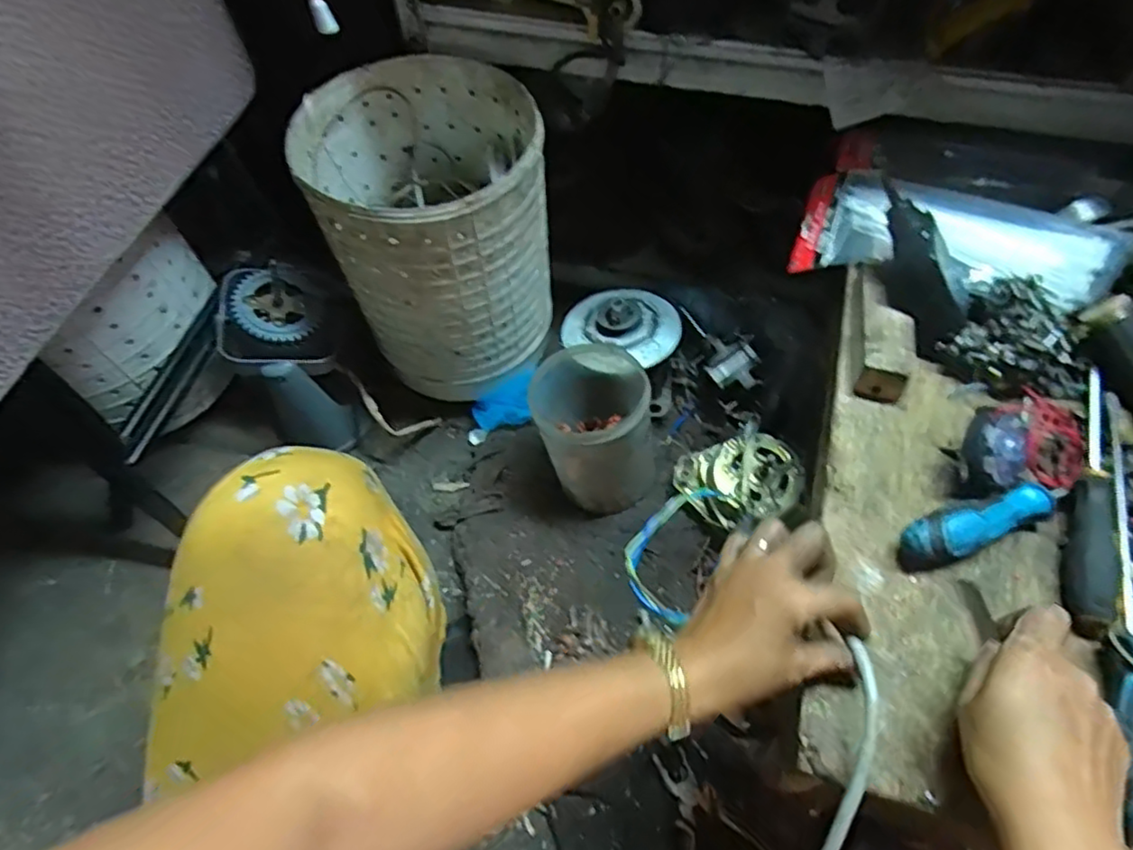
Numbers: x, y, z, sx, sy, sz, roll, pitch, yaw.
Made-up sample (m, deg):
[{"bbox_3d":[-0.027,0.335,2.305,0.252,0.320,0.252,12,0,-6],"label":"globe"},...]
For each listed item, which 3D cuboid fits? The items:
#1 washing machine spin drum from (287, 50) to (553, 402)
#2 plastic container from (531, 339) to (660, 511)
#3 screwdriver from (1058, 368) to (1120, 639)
[{"bbox_3d":[-0.150,-0.223,0.824,0.244,0.339,0.254,-19,60,-8],"label":"washing machine spin drum"},{"bbox_3d":[0.036,0.001,0.813,0.131,0.175,0.158,-15,59,-6],"label":"plastic container"},{"bbox_3d":[0.378,0.053,0.471,0.028,0.034,0.193,15,61,12],"label":"screwdriver"}]

